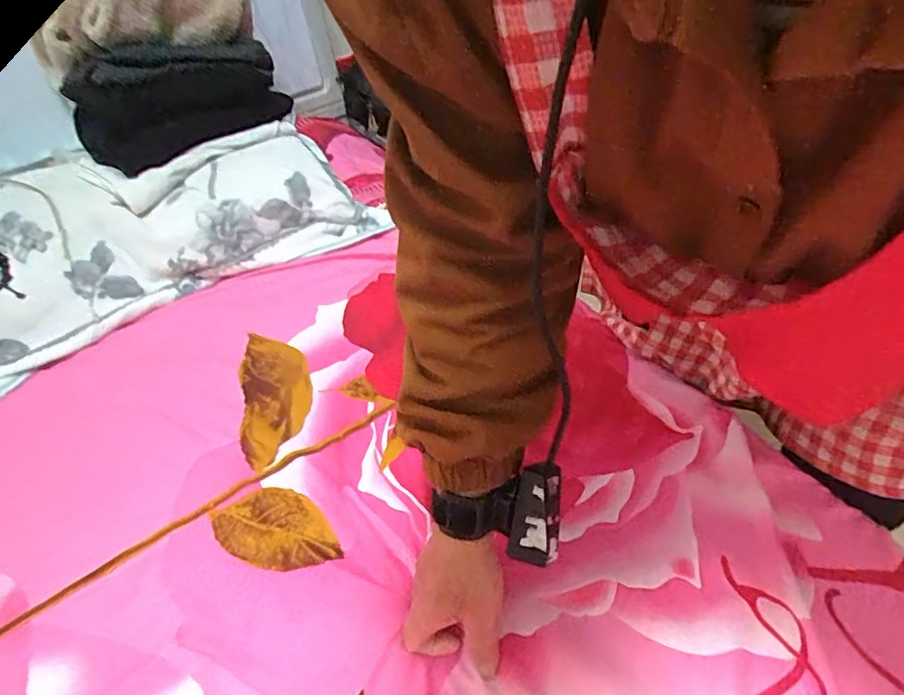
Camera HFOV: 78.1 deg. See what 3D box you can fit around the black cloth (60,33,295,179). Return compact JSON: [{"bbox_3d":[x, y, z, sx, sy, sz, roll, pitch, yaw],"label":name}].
[{"bbox_3d":[-0.387,-0.363,0.799,0.282,0.145,0.113,-32,52,-22],"label":"black cloth"}]

